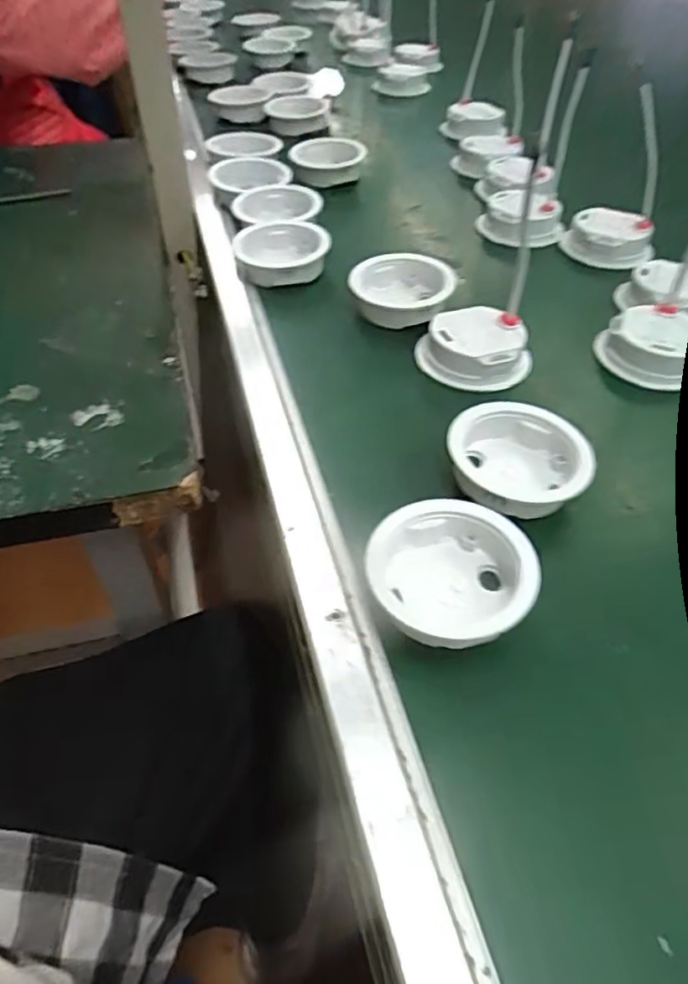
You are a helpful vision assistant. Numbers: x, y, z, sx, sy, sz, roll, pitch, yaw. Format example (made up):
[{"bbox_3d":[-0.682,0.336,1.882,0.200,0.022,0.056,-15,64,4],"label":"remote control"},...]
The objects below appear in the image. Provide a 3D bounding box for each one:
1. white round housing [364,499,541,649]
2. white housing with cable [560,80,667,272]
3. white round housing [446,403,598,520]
[{"bbox_3d":[0.047,0.038,0.281,0.069,0.027,0.072,2,46,-2],"label":"white round housing"},{"bbox_3d":[0.214,-0.233,0.491,0.068,0.128,0.060,16,47,11],"label":"white housing with cable"},{"bbox_3d":[0.092,-0.016,0.334,0.071,0.023,0.071,2,46,-2],"label":"white round housing"}]

